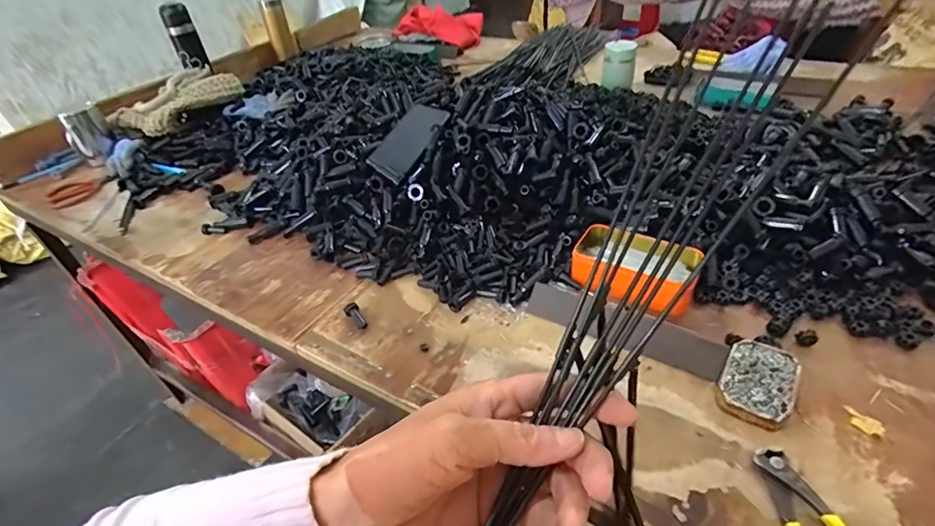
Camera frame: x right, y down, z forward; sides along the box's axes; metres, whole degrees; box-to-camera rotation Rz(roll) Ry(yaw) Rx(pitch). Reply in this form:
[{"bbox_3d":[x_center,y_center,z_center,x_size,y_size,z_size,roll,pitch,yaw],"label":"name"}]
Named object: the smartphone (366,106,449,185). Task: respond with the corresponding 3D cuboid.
[{"bbox_3d":[-0.095,-0.197,0.763,0.077,0.014,0.163,24,64,20],"label":"smartphone"}]

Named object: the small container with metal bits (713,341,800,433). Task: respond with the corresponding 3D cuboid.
[{"bbox_3d":[0.284,0.116,0.464,0.061,0.020,0.086,22,48,29],"label":"small container with metal bits"}]

